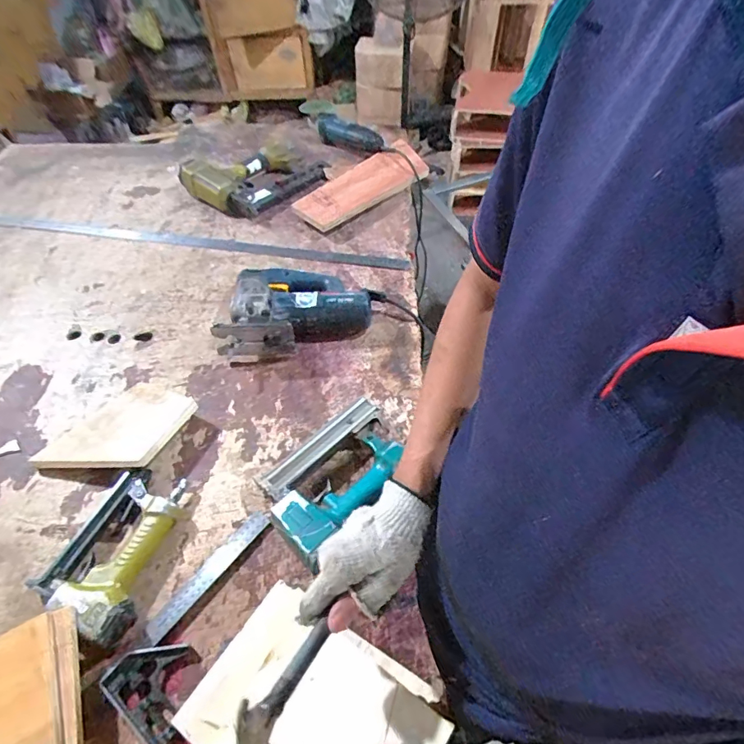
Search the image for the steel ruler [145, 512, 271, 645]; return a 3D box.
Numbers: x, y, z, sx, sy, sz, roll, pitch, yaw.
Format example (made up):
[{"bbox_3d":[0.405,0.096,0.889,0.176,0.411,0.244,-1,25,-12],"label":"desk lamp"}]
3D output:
[{"bbox_3d":[-0.206,0.254,0.586,0.031,0.006,0.184,28,54,27],"label":"steel ruler"}]

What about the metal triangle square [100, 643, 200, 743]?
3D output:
[{"bbox_3d":[-0.237,0.346,0.510,0.099,0.017,0.082,32,61,23],"label":"metal triangle square"}]

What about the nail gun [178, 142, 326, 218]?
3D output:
[{"bbox_3d":[-0.281,-0.486,1.115,0.227,0.071,0.293,36,60,25],"label":"nail gun"}]

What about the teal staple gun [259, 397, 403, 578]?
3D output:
[{"bbox_3d":[-0.052,0.138,0.641,0.138,0.059,0.223,36,62,25],"label":"teal staple gun"}]

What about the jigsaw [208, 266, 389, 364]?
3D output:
[{"bbox_3d":[-0.143,-0.128,0.835,0.287,0.074,0.181,-17,55,-11],"label":"jigsaw"}]

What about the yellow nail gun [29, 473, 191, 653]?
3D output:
[{"bbox_3d":[-0.331,0.217,0.583,0.140,0.044,0.193,13,55,11],"label":"yellow nail gun"}]

